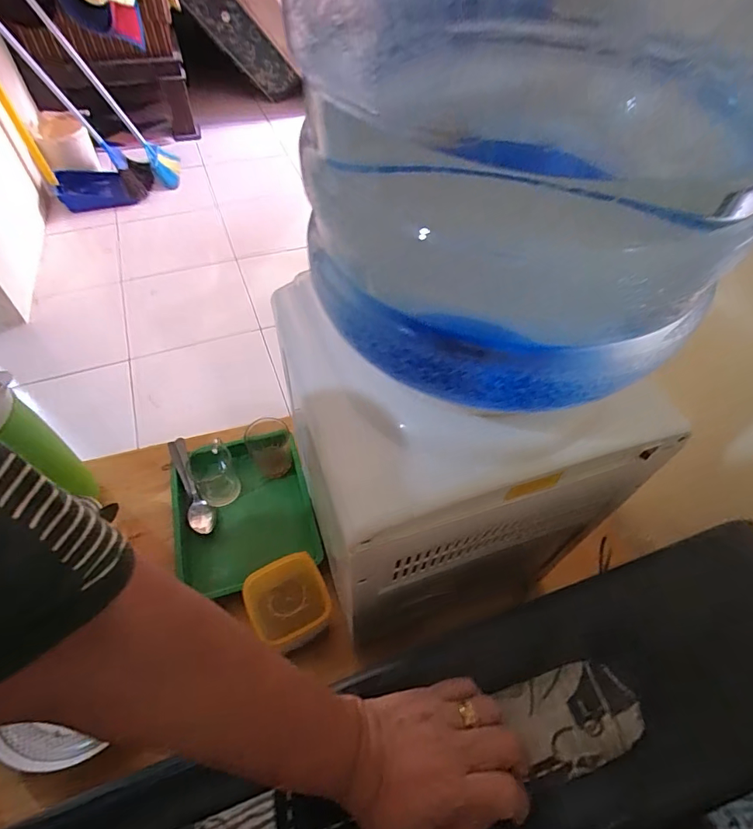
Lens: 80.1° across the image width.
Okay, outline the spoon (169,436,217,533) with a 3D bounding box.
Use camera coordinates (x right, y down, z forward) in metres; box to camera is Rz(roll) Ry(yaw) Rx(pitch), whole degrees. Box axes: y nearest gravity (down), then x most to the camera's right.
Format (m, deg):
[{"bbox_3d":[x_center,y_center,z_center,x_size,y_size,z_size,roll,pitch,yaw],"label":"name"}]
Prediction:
[{"bbox_3d":[-0.315,0.122,0.755,0.041,0.030,0.178,-25,57,-19],"label":"spoon"}]

